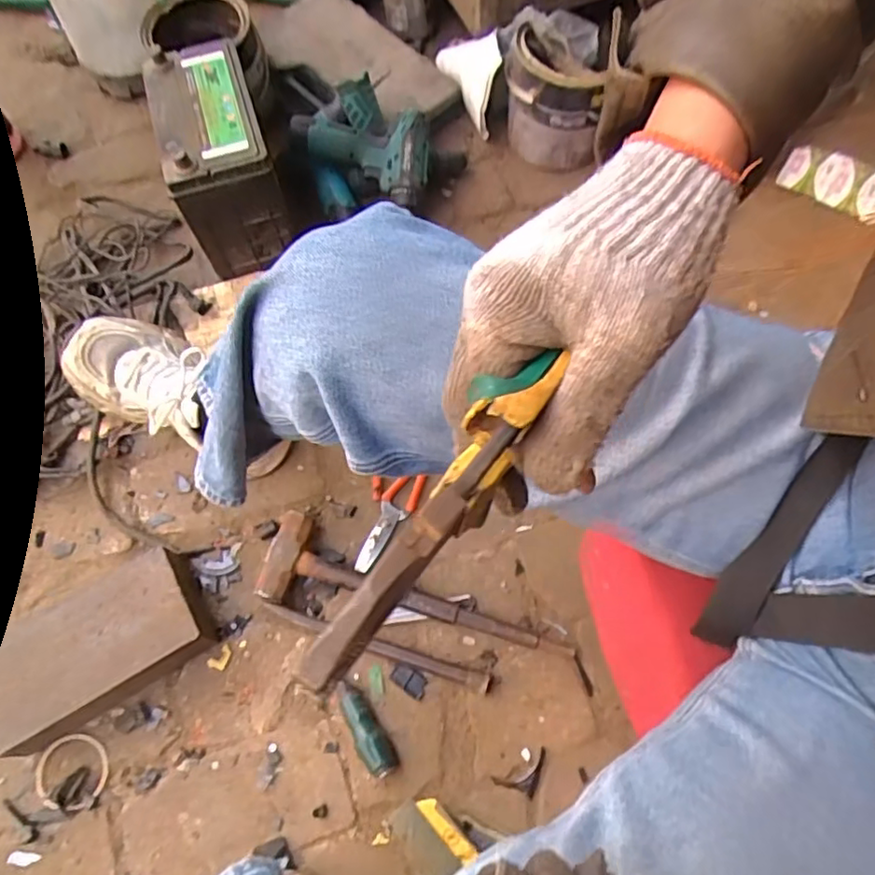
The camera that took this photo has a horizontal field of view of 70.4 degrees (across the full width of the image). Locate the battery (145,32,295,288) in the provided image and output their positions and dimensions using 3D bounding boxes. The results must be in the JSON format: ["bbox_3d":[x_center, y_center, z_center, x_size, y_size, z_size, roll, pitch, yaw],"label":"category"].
[{"bbox_3d":[-0.258,-0.329,0.753,0.111,0.170,0.174,-17,69,-6],"label":"battery"}]

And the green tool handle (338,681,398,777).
[{"bbox_3d":[-0.077,0.304,0.649,0.027,0.028,0.100,-32,71,-11],"label":"green tool handle"}]

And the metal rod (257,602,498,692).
[{"bbox_3d":[-0.066,0.222,0.664,0.254,0.023,0.019,17,69,7],"label":"metal rod"}]

